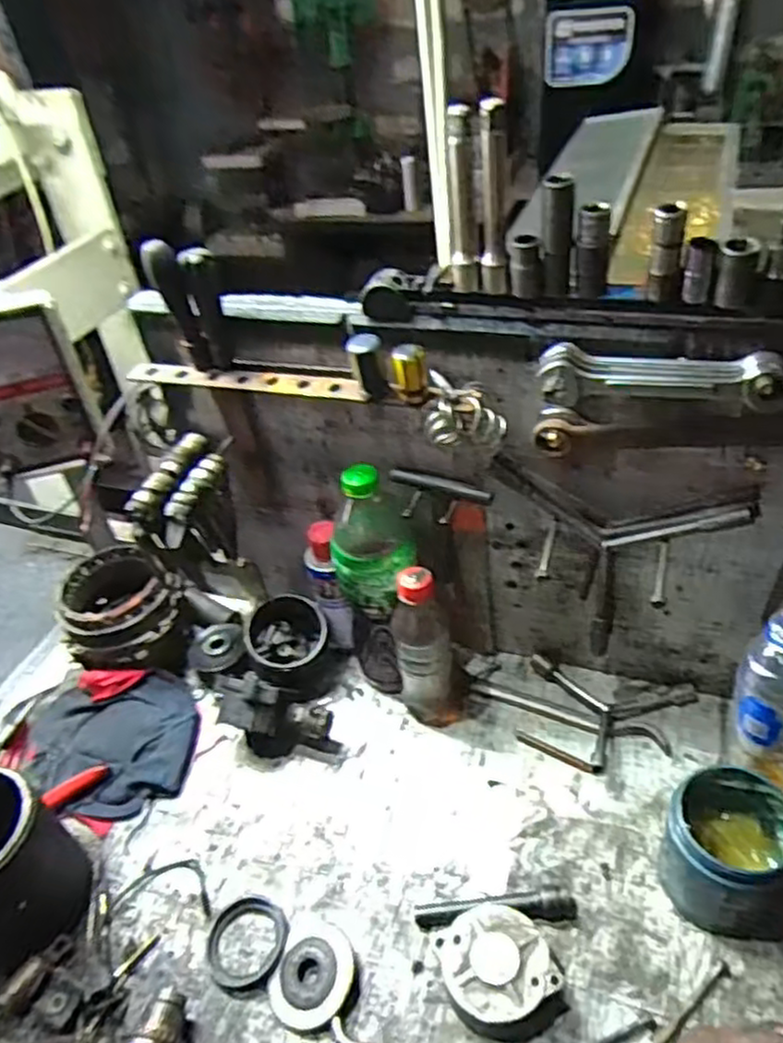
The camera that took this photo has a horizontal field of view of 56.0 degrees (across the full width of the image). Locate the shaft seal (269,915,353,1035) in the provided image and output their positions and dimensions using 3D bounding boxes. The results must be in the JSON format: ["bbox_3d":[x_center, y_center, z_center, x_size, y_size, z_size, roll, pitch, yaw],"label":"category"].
[{"bbox_3d":[-0.061,0.355,0.582,0.066,0.022,0.076,8,42,18],"label":"shaft seal"}]

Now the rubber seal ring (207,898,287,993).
[{"bbox_3d":[-0.119,0.347,0.606,0.063,0.004,0.066,-4,40,4],"label":"rubber seal ring"}]

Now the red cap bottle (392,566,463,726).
[{"bbox_3d":[0.034,0.122,0.710,0.056,0.189,0.059,-6,40,2],"label":"red cap bottle"}]

